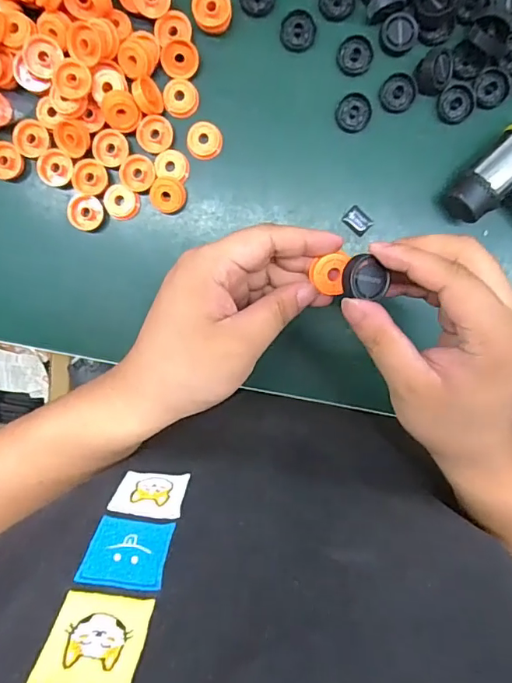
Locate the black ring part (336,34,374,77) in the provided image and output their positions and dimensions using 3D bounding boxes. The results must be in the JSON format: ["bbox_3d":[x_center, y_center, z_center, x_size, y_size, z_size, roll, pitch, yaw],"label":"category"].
[{"bbox_3d":[0.071,-0.205,0.351,0.024,0.007,0.025,0,96,1],"label":"black ring part"}]

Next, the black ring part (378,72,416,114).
[{"bbox_3d":[0.102,-0.179,0.353,0.026,0.004,0.025,-5,96,2],"label":"black ring part"}]

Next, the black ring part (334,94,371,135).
[{"bbox_3d":[0.071,-0.165,0.353,0.024,0.007,0.025,0,96,1],"label":"black ring part"}]

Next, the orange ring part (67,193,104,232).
[{"bbox_3d":[-0.127,-0.096,0.365,0.025,0.008,0.025,0,96,1],"label":"orange ring part"}]

